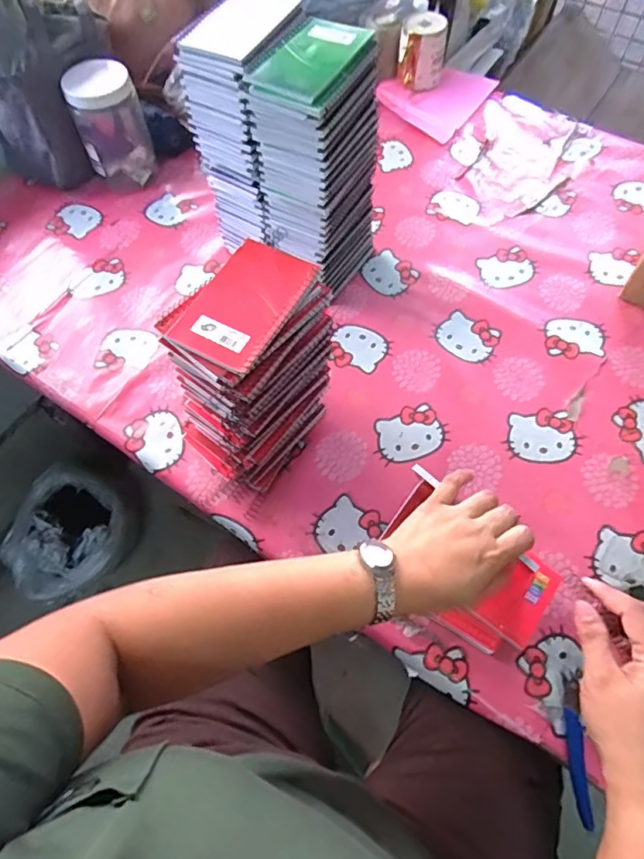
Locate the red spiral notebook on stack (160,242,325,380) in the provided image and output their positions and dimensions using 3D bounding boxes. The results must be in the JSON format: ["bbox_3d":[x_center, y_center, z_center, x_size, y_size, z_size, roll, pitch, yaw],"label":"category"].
[{"bbox_3d":[-0.068,-0.115,0.470,0.082,0.015,0.131,28,67,16],"label":"red spiral notebook on stack"}]

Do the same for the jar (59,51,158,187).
[{"bbox_3d":[-0.330,-0.480,0.827,0.098,0.161,0.094,-1,63,2],"label":"jar"}]

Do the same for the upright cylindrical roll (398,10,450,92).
[{"bbox_3d":[0.180,-0.679,0.934,0.077,0.089,0.077,8,64,7],"label":"upright cylindrical roll"}]

